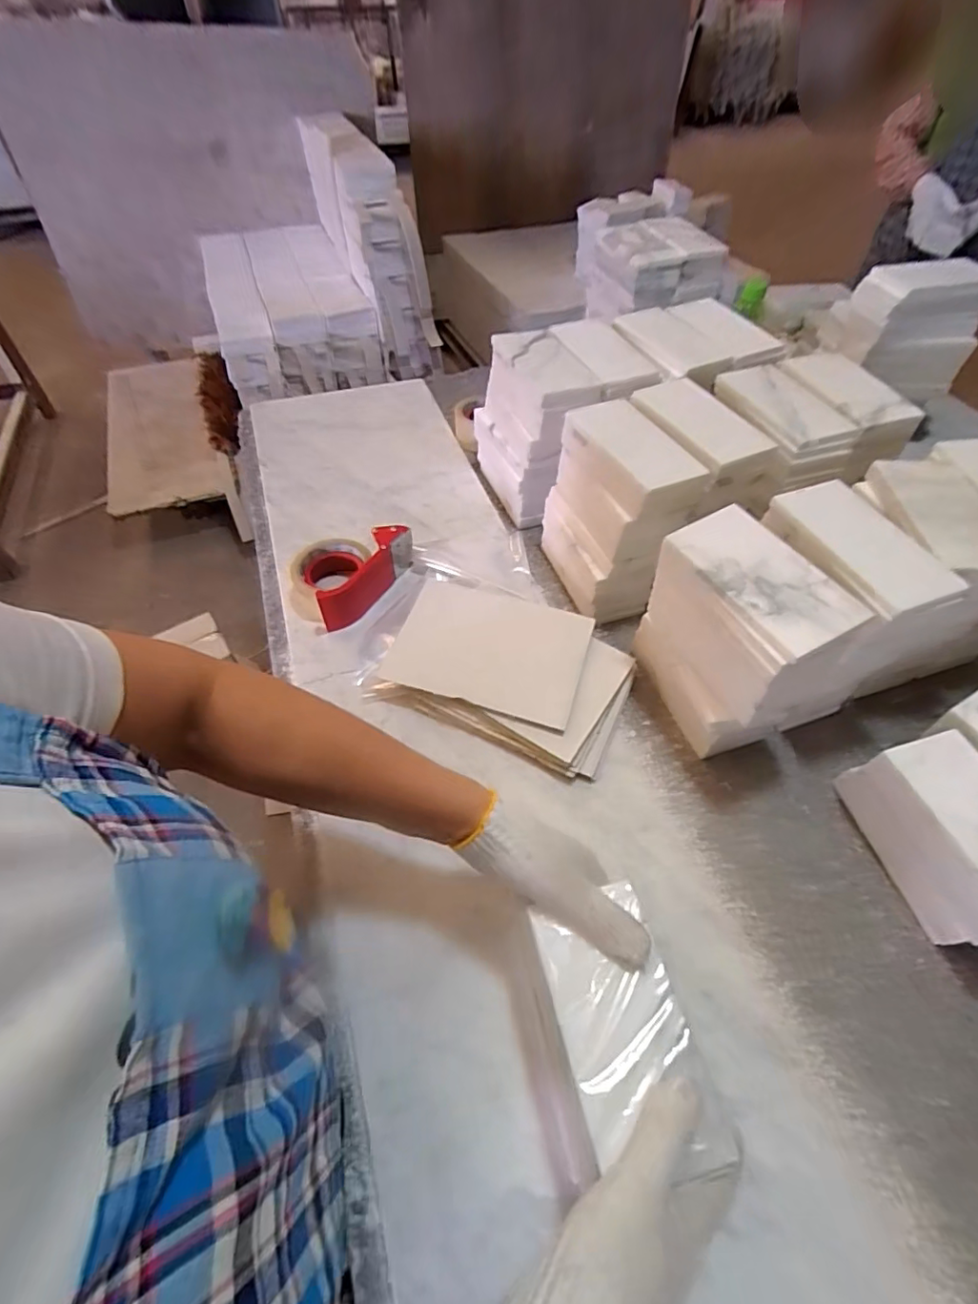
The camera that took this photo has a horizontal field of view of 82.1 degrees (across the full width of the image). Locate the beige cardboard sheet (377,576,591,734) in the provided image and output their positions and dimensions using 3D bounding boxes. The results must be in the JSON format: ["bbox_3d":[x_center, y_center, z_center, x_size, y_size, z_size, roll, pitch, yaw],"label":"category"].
[{"bbox_3d":[-0.002,-0.005,0.620,0.203,0.011,0.139,13,60,16],"label":"beige cardboard sheet"}]

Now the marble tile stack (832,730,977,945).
[{"bbox_3d":[0.391,0.160,0.476,0.087,0.101,0.157,-14,54,-10],"label":"marble tile stack"}]

